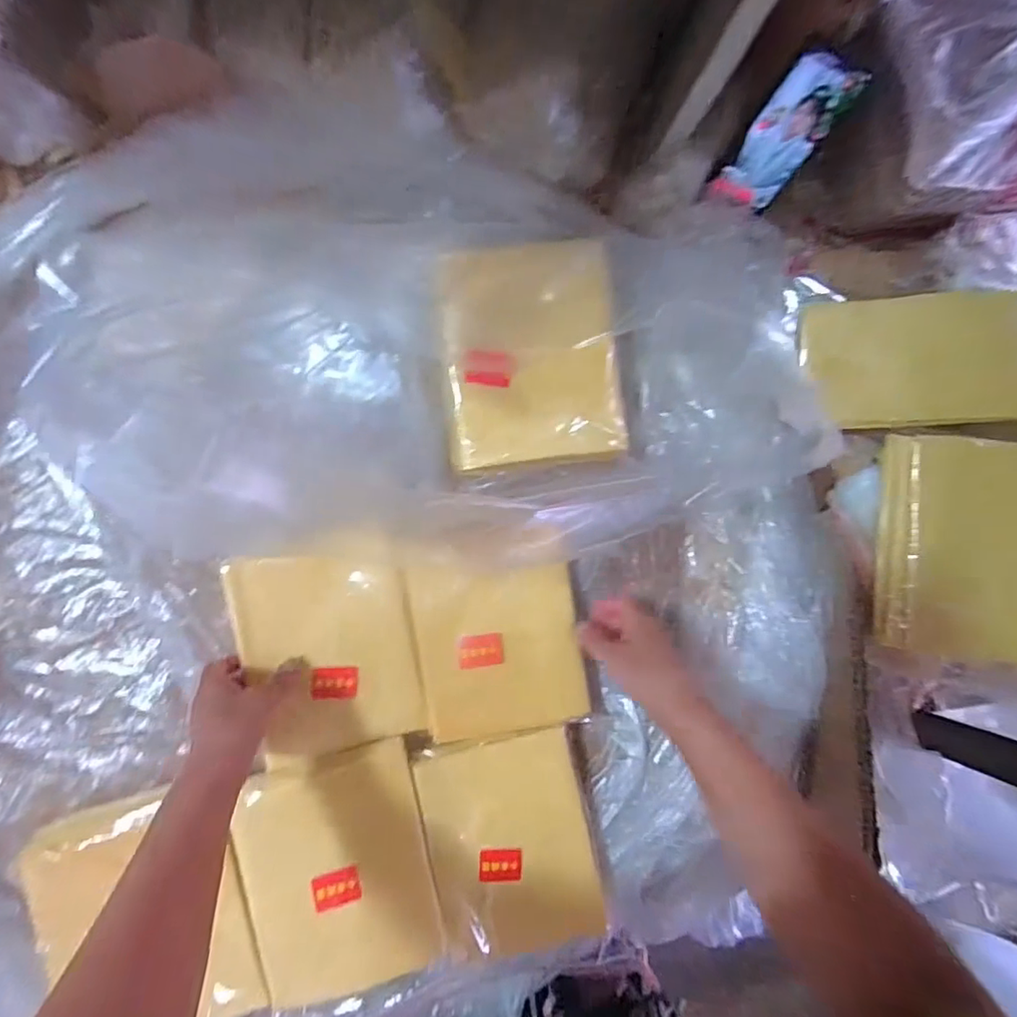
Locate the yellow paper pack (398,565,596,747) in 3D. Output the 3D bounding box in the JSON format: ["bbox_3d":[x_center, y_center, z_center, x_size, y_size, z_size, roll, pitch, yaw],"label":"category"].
[{"bbox_3d":[-0.009,0.131,0.530,0.154,0.027,0.164,-9,87,-9],"label":"yellow paper pack"}]

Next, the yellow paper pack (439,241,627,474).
[{"bbox_3d":[0.021,-0.133,0.485,0.146,0.034,0.184,-6,87,-9],"label":"yellow paper pack"}]

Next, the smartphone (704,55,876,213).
[{"bbox_3d":[0.248,-0.334,0.496,0.068,0.121,0.012,10,63,-18],"label":"smartphone"}]

